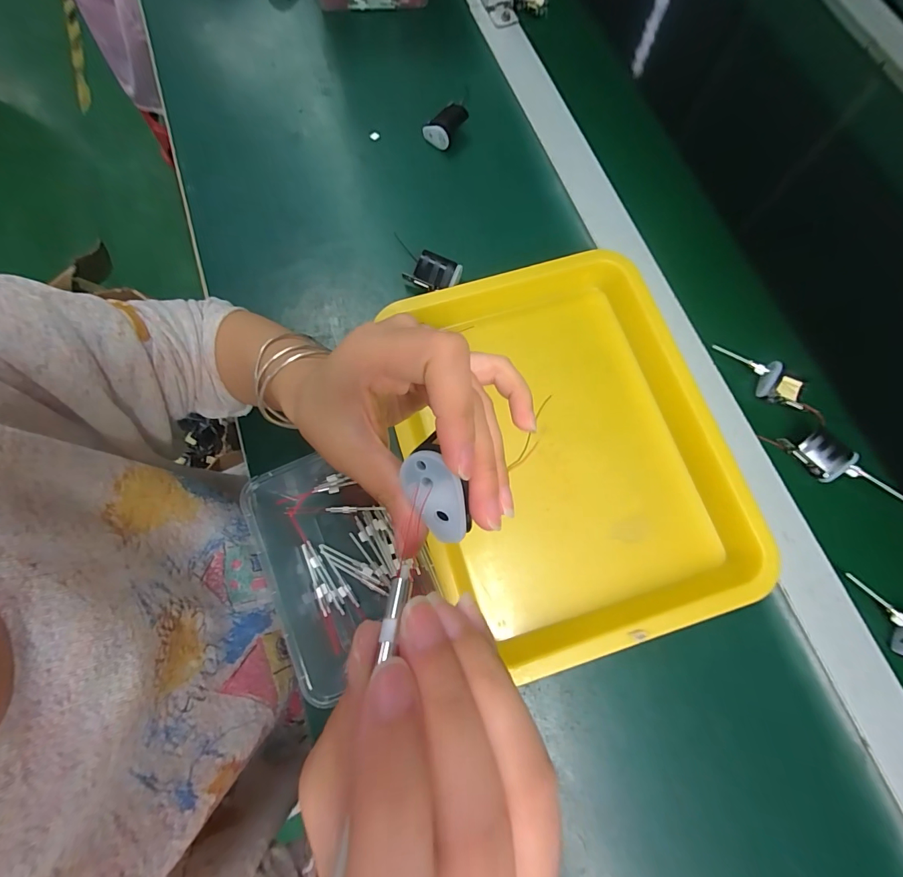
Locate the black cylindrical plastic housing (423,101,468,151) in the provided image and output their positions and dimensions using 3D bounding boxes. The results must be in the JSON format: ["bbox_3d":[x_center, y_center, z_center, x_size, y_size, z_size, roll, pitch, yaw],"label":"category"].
[{"bbox_3d":[-0.005,-0.352,0.441,0.035,0.021,0.055,34,78,8],"label":"black cylindrical plastic housing"}]

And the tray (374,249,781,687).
[{"bbox_3d":[0.096,0.002,0.347,0.264,0.030,0.327,-16,76,-4],"label":"tray"}]

